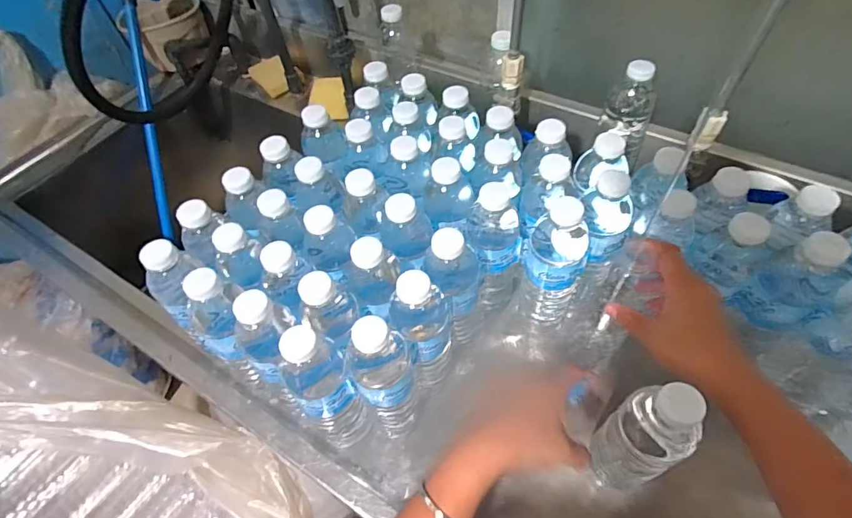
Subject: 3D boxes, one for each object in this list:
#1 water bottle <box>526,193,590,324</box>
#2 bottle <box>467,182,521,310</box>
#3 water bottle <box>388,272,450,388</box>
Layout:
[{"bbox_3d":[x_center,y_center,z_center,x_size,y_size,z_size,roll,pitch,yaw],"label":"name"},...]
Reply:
[{"bbox_3d":[0.147,0.004,0.512,0.064,0.176,0.059,17,57,15],"label":"water bottle"},{"bbox_3d":[0.077,-0.010,0.540,0.062,0.196,0.061,-2,54,3],"label":"bottle"},{"bbox_3d":[-0.002,0.092,0.482,0.056,0.199,0.054,-2,54,3],"label":"water bottle"}]

